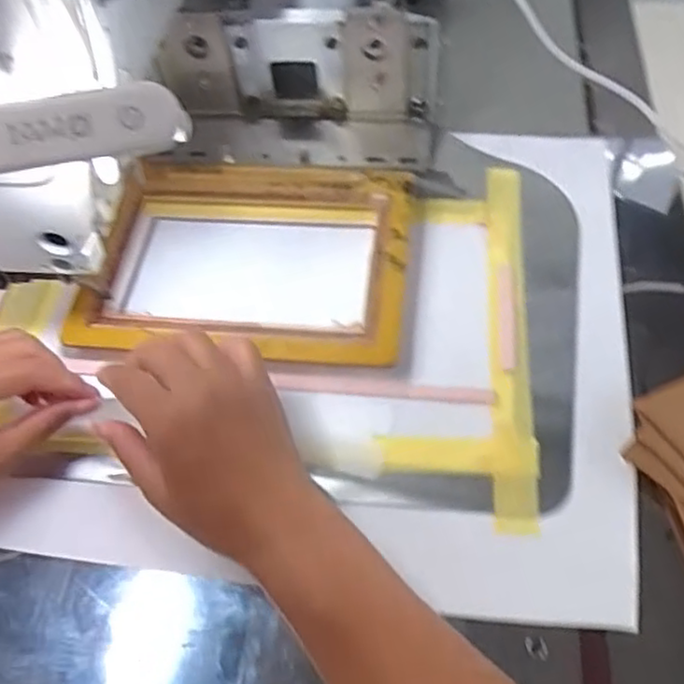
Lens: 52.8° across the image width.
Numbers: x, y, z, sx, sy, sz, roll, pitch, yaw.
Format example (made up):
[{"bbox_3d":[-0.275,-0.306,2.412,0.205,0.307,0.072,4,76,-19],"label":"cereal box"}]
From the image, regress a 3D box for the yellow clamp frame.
[{"bbox_3d":[-0.067,-0.055,0.497,0.224,0.034,0.164,4,56,7],"label":"yellow clamp frame"}]

